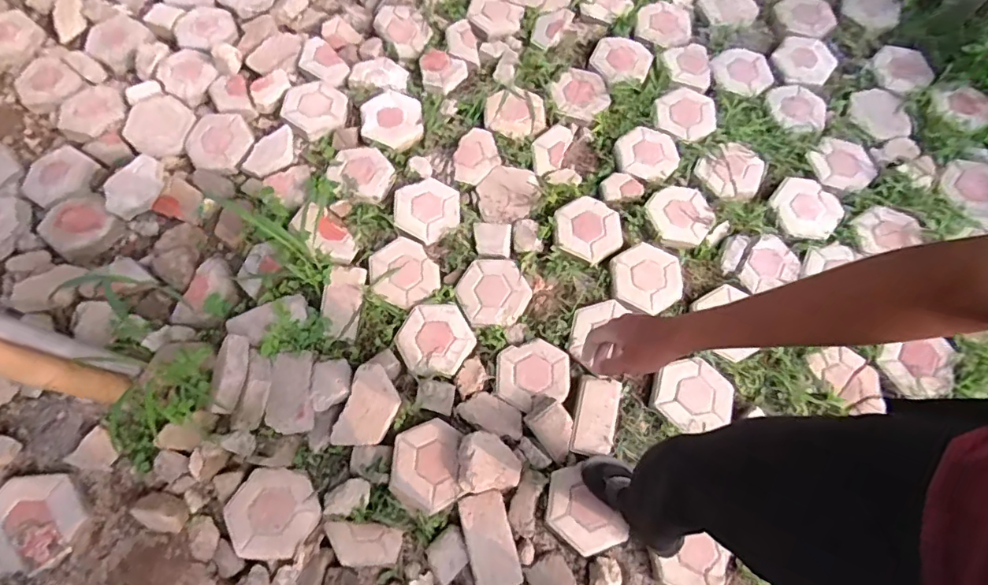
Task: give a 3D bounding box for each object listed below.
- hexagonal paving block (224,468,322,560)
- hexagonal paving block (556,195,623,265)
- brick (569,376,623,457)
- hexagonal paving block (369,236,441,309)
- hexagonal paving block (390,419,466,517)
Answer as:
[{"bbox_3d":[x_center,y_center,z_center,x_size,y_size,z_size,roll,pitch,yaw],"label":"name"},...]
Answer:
[{"bbox_3d":[-0.532,0.524,1.197,0.212,0.051,0.196,2,70,0],"label":"hexagonal paving block"},{"bbox_3d":[0.285,-0.193,1.501,0.201,0.042,0.185,31,72,10],"label":"hexagonal paving block"},{"bbox_3d":[0.272,0.325,1.335,0.104,0.043,0.208,15,70,4],"label":"brick"},{"bbox_3d":[-0.263,-0.061,1.442,0.185,0.044,0.191,-36,74,-13],"label":"hexagonal paving block"},{"bbox_3d":[-0.166,0.432,1.248,0.173,0.068,0.212,-4,70,-2],"label":"hexagonal paving block"}]

